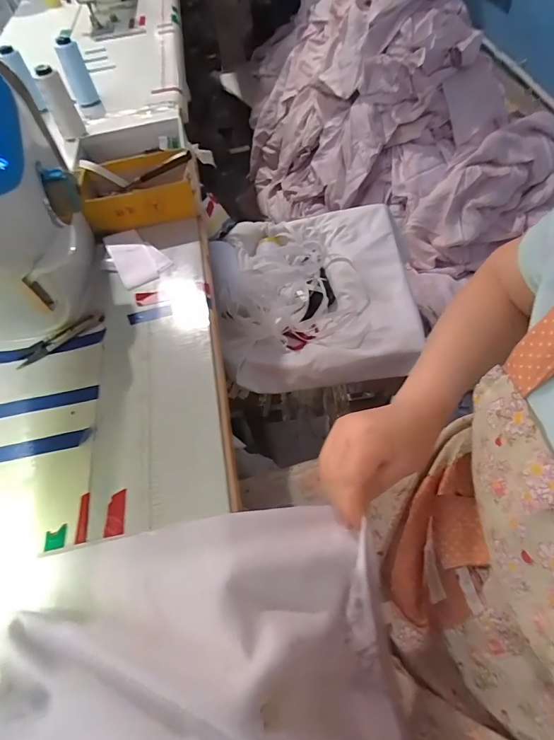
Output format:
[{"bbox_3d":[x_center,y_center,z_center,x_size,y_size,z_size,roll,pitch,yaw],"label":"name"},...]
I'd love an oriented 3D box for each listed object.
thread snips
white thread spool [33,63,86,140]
[{"bbox_3d":[-0.243,-0.037,0.461,0.099,0.008,0.023,-36,59,-17],"label":"thread snips"},{"bbox_3d":[-0.380,-0.467,0.727,0.046,0.110,0.034,-29,57,-12],"label":"white thread spool"}]

